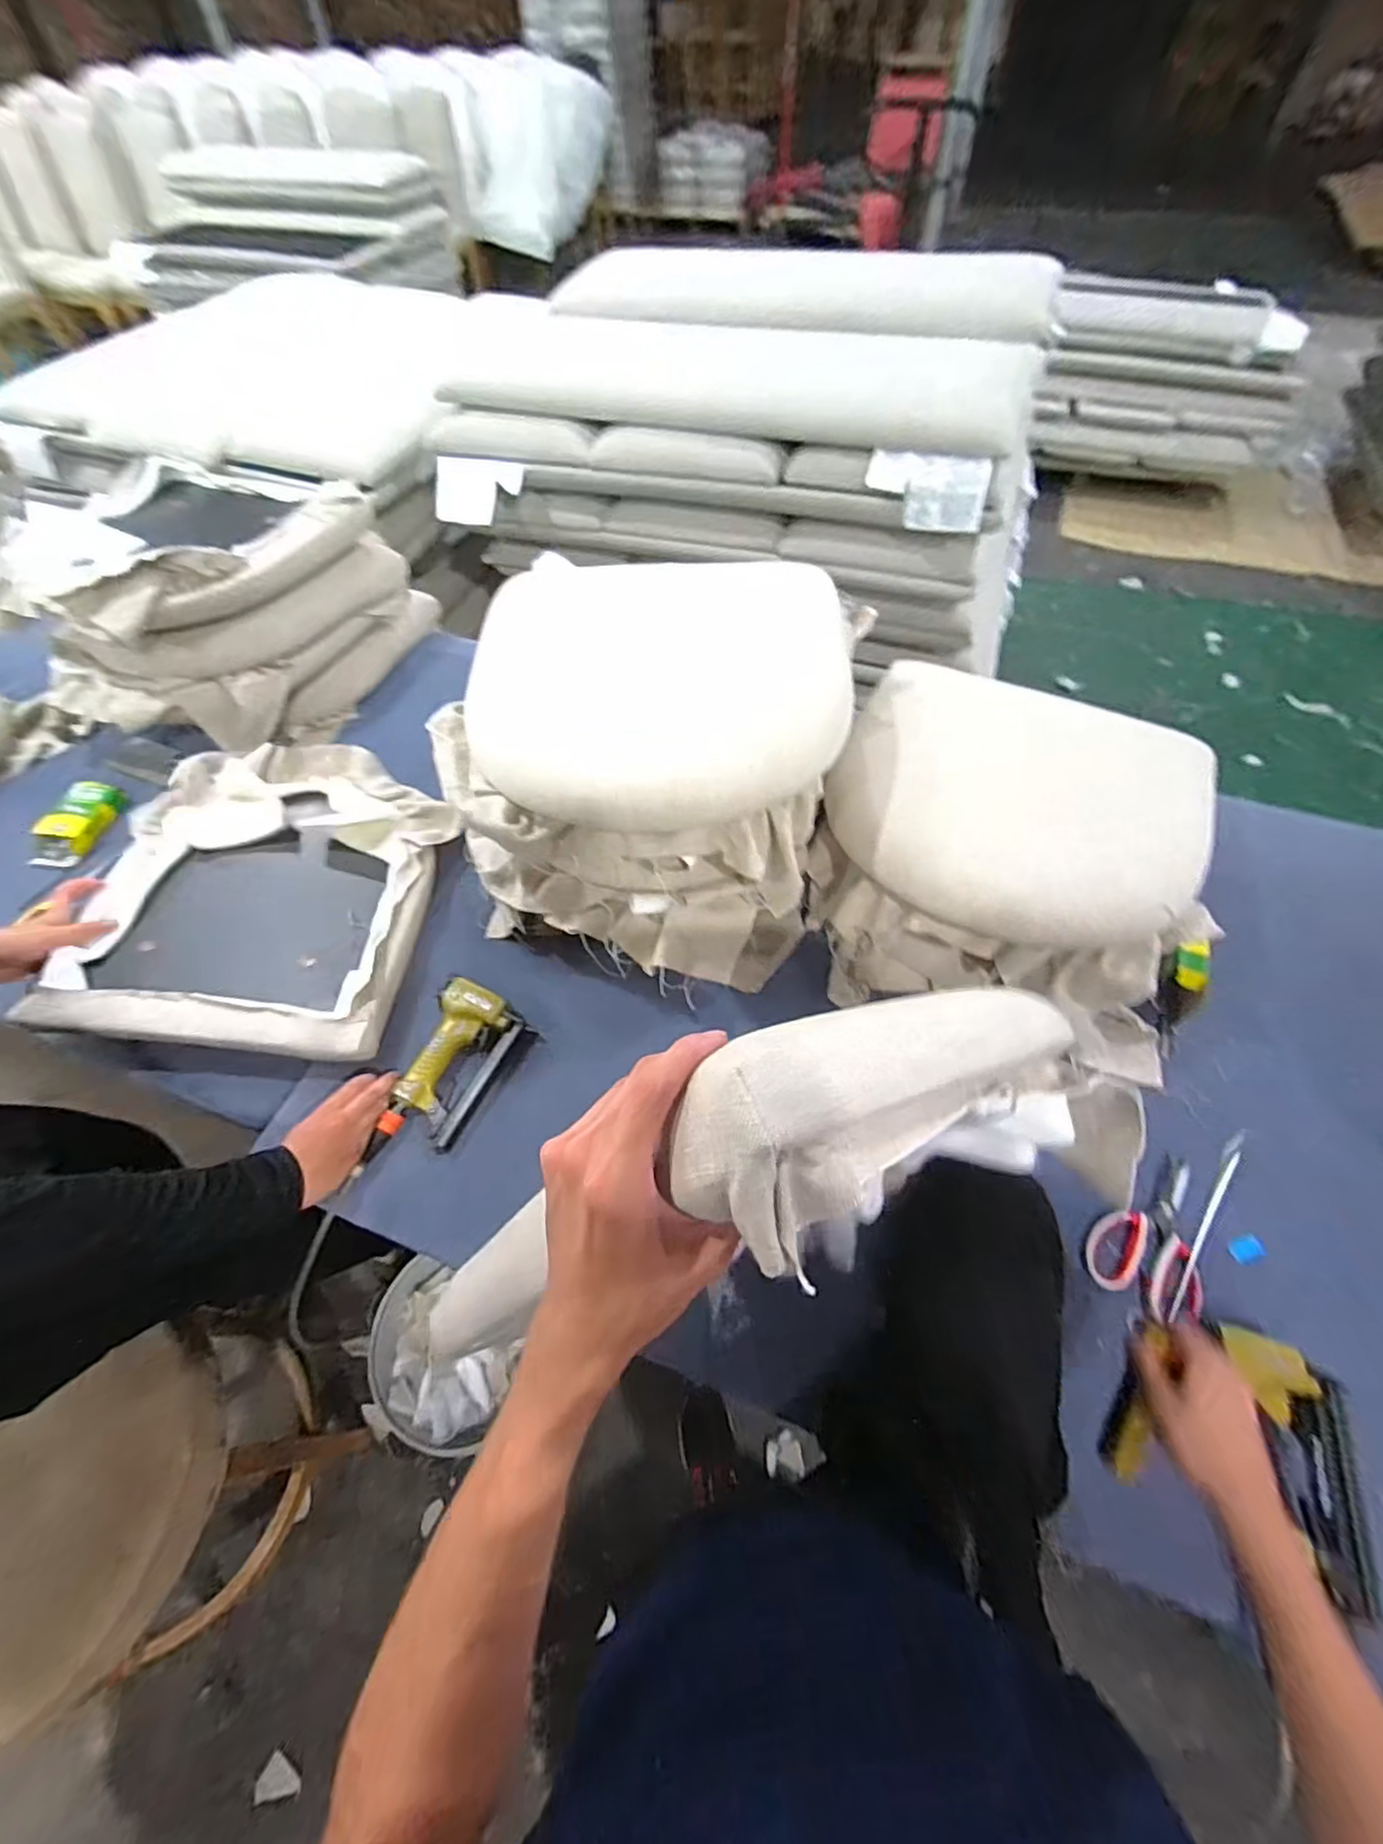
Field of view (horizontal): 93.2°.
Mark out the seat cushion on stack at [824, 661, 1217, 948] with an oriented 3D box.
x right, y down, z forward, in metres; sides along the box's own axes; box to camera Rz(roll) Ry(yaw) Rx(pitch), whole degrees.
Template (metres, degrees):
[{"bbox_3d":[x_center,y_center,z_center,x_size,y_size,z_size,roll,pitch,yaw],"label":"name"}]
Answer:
[{"bbox_3d":[0.412,-0.176,0.816,0.444,0.073,0.441,22,60,14],"label":"seat cushion on stack"}]

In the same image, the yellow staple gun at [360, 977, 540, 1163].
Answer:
[{"bbox_3d":[-0.316,0.182,0.838,0.130,0.044,0.212,27,61,17],"label":"yellow staple gun"}]

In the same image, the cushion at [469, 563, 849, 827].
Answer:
[{"bbox_3d":[-0.039,-0.310,0.776,0.438,0.075,0.482,-1,57,0],"label":"cushion"}]

